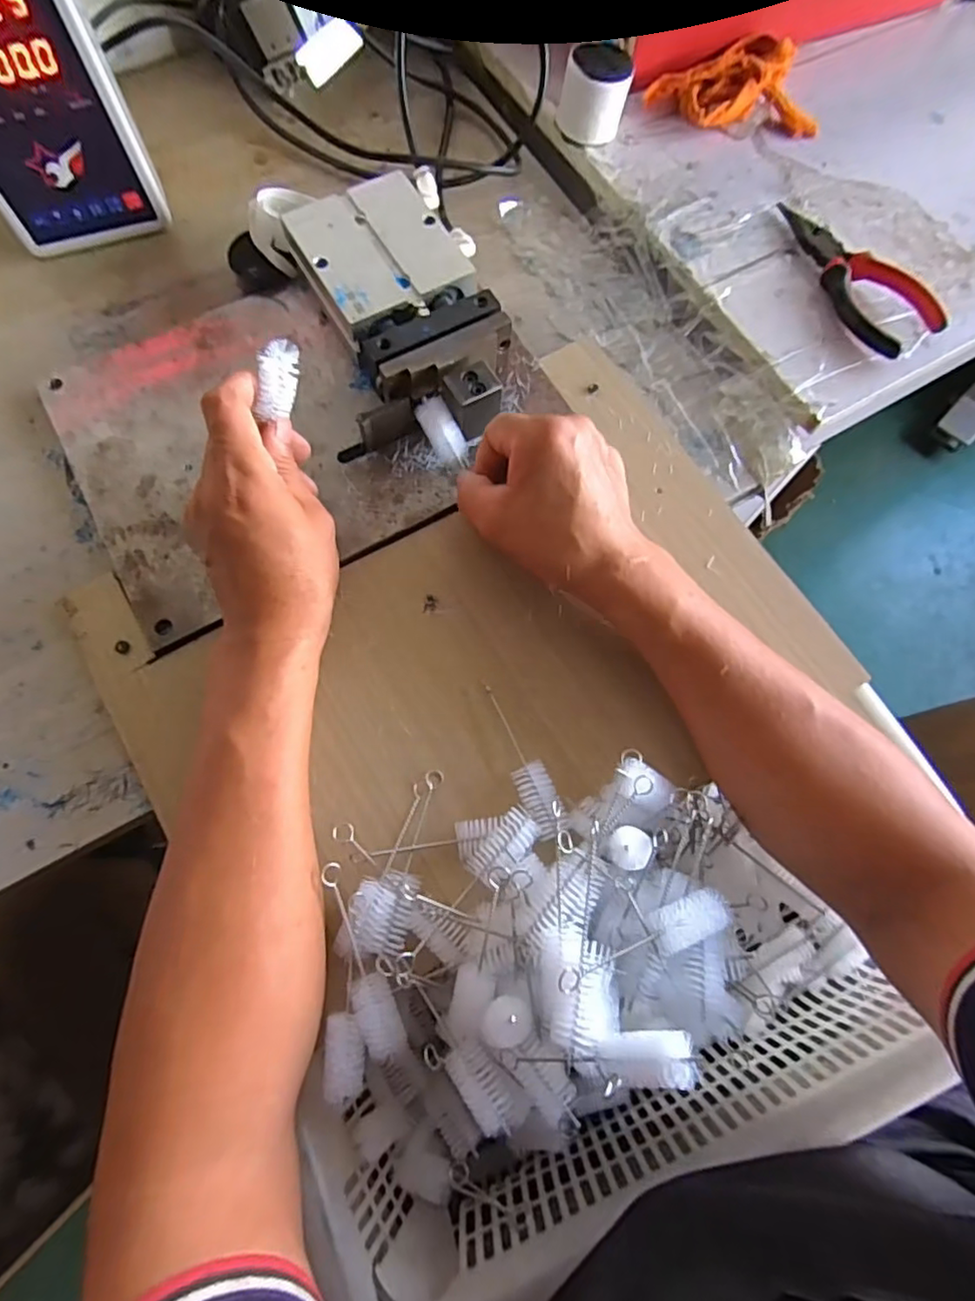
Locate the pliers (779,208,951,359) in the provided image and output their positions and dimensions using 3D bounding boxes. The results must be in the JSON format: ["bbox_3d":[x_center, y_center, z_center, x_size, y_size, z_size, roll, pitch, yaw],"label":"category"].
[{"bbox_3d":[0.268,-0.284,0.450,0.046,0.025,0.155,-25,75,-10],"label":"pliers"}]

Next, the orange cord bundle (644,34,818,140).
[{"bbox_3d":[0.203,-0.472,0.506,0.136,0.025,0.082,-4,72,-4],"label":"orange cord bundle"}]

